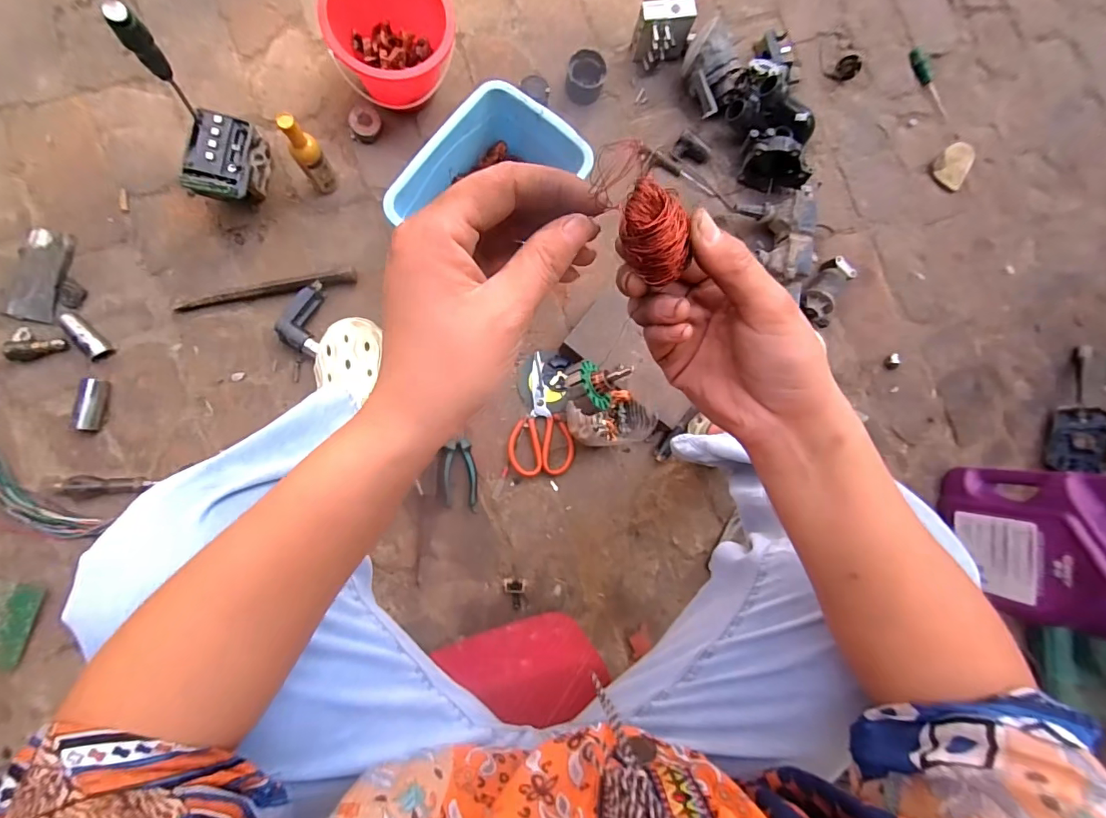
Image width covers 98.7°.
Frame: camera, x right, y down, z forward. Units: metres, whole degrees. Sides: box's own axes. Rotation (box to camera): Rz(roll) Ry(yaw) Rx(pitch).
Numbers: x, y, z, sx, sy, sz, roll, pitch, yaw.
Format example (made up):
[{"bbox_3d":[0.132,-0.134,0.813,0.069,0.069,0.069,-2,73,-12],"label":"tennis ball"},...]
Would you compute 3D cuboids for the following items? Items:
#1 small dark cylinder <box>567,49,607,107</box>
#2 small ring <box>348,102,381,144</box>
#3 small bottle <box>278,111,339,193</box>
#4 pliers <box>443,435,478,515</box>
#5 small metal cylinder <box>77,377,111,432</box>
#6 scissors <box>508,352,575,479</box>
[{"bbox_3d":[0.054,-0.554,0.796,0.062,0.057,0.058,0,87,-5],"label":"small dark cylinder"},{"bbox_3d":[-0.303,-0.461,0.768,0.044,0.031,0.050,16,86,-4],"label":"small ring"},{"bbox_3d":[-0.352,-0.366,0.693,0.038,0.150,0.034,-33,90,-6],"label":"small bottle"},{"bbox_3d":[-0.149,0.104,0.762,0.052,0.018,0.120,-3,87,-6],"label":"pliers"},{"bbox_3d":[-0.684,-0.006,0.707,0.026,0.025,0.078,6,86,-5],"label":"small metal cylinder"},{"bbox_3d":[-0.017,0.011,0.783,0.105,0.008,0.195,1,87,-5],"label":"scissors"}]

